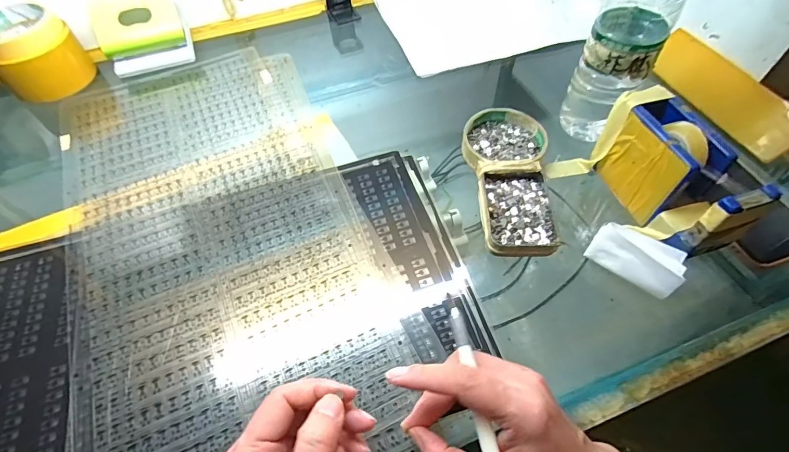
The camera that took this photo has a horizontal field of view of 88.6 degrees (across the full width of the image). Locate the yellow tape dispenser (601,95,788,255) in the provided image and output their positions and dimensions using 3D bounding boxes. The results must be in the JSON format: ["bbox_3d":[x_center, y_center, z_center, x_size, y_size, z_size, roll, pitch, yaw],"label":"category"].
[{"bbox_3d":[0.229,-0.063,0.355,0.050,0.073,0.095,-18,56,-9],"label":"yellow tape dispenser"}]

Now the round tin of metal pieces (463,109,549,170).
[{"bbox_3d":[0.112,-0.087,0.417,0.083,0.020,0.079,-1,55,2],"label":"round tin of metal pieces"}]

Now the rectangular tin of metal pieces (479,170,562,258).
[{"bbox_3d":[0.113,-0.014,0.373,0.065,0.014,0.095,-1,55,2],"label":"rectangular tin of metal pieces"}]

